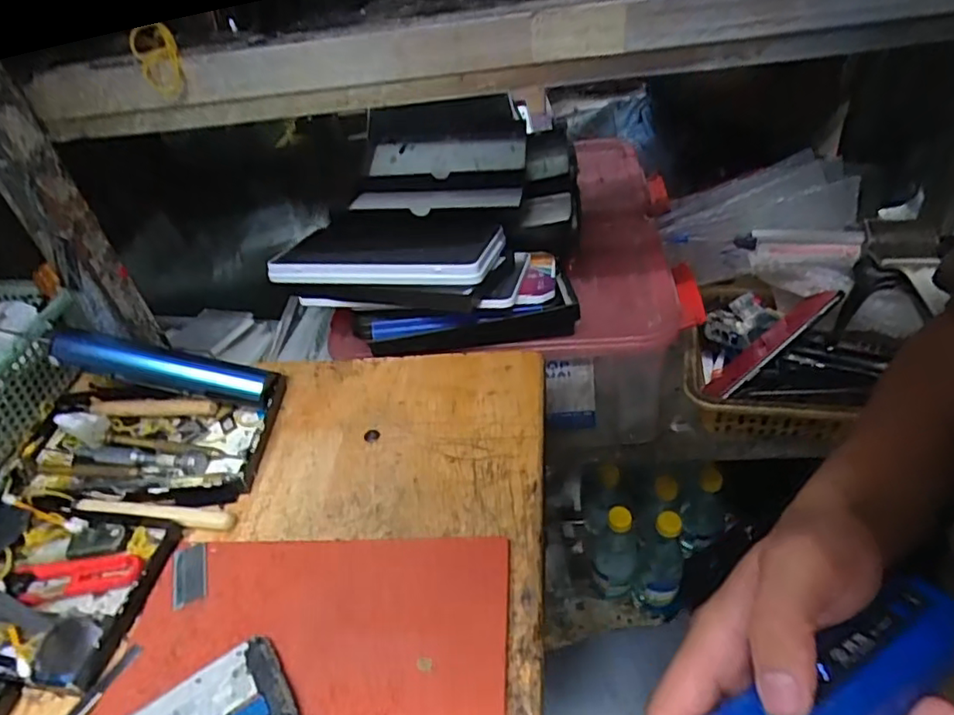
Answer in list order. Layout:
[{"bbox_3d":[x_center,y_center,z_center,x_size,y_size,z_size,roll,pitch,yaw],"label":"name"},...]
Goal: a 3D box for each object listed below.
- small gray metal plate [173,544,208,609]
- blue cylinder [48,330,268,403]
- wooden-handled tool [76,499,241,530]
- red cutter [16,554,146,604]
[{"bbox_3d":[-0.167,0.125,0.354,0.020,0.004,0.039,-22,46,-9],"label":"small gray metal plate"},{"bbox_3d":[-0.229,0.007,0.445,0.150,0.021,0.026,12,40,-3],"label":"blue cylinder"},{"bbox_3d":[-0.203,0.097,0.383,0.102,0.007,0.014,2,40,7],"label":"wooden-handled tool"},{"bbox_3d":[-0.235,0.129,0.358,0.076,0.009,0.023,-5,40,-1],"label":"red cutter"}]

